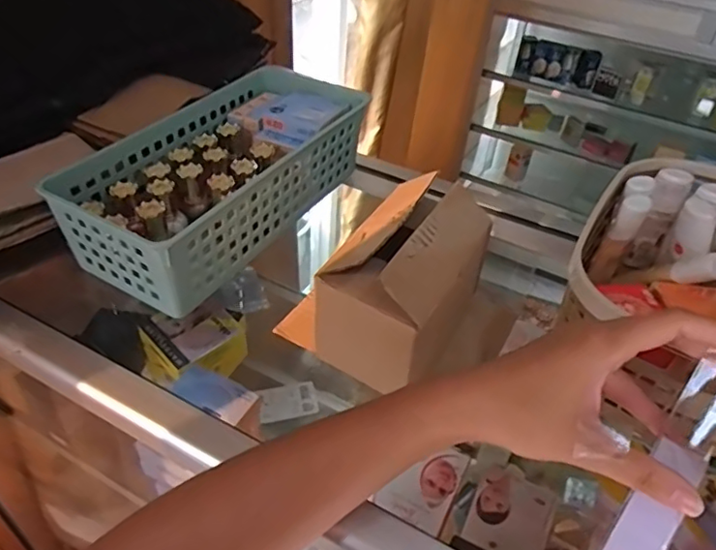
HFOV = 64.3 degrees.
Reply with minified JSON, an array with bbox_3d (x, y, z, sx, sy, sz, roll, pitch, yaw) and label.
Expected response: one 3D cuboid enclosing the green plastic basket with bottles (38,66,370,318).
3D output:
[{"bbox_3d":[-0.118,-0.092,0.525,0.133,0.081,0.282,25,46,22],"label":"green plastic basket with bottles"}]

